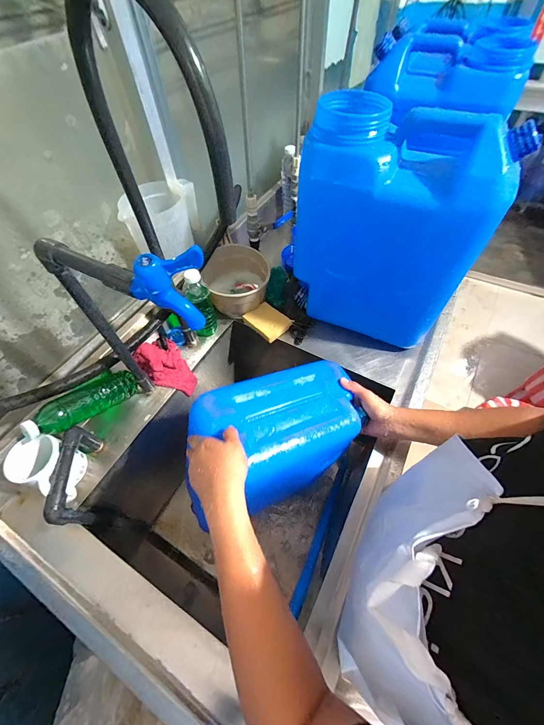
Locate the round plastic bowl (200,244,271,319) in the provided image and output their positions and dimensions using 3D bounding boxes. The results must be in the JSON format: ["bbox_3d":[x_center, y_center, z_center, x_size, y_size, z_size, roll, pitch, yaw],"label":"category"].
[{"bbox_3d":[-0.081,-0.207,0.730,0.145,0.087,0.176,-9,56,-3],"label":"round plastic bowl"}]

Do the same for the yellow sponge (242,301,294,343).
[{"bbox_3d":[-0.010,-0.102,0.727,0.100,0.025,0.080,33,63,23],"label":"yellow sponge"}]

